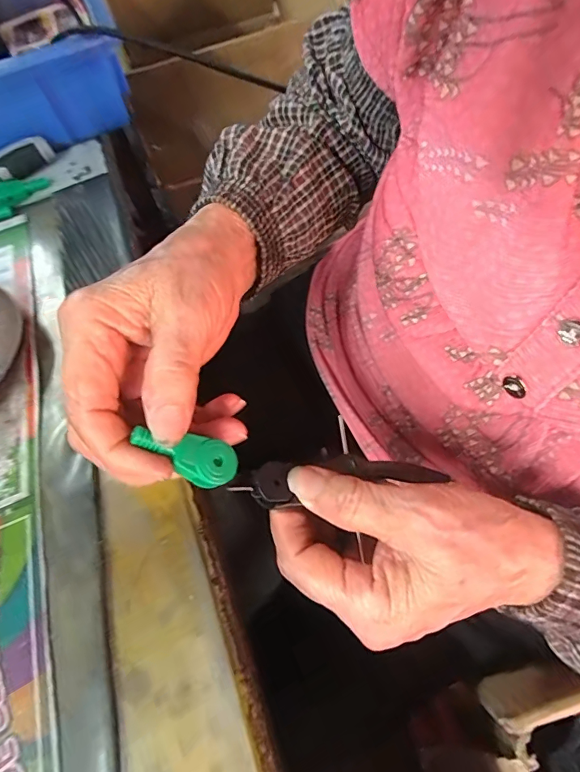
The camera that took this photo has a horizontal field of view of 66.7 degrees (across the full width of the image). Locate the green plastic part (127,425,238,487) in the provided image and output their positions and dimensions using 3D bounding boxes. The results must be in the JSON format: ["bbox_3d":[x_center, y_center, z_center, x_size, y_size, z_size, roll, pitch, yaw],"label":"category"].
[{"bbox_3d":[-0.043,0.029,0.184,0.044,0.006,0.020,24,59,-23],"label":"green plastic part"}]

